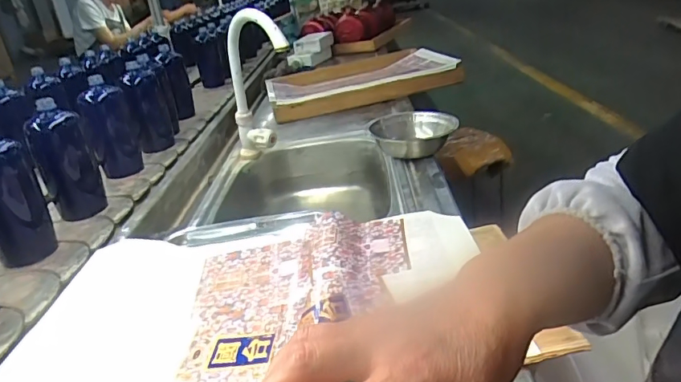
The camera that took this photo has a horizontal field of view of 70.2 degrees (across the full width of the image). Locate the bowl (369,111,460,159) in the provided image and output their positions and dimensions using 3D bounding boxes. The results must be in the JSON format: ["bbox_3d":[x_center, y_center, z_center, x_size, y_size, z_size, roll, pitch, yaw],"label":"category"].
[{"bbox_3d":[0.132,-0.103,0.878,0.141,0.050,0.153,-6,25,3],"label":"bowl"}]

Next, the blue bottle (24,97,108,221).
[{"bbox_3d":[-0.451,-0.053,0.797,0.083,0.169,0.069,-20,28,-26],"label":"blue bottle"}]

